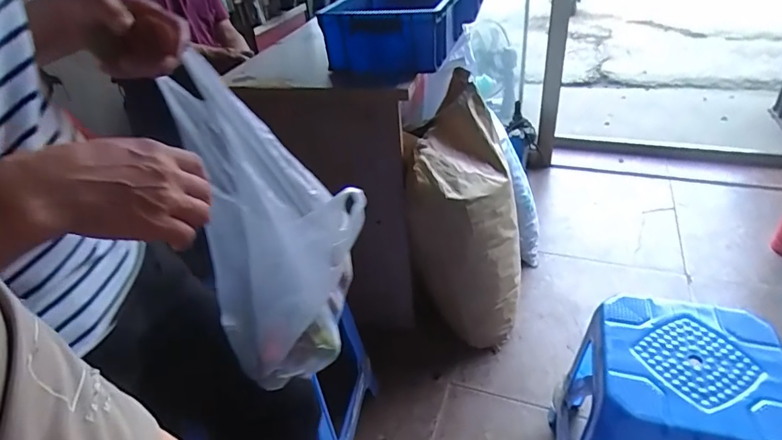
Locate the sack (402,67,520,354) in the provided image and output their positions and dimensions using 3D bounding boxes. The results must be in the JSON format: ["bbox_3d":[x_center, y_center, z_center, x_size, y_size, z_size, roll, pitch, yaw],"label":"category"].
[{"bbox_3d":[0.222,-0.016,1.307,0.269,0.615,0.376,7,37,18],"label":"sack"}]

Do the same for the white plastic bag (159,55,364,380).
[{"bbox_3d":[-0.130,0.012,0.546,0.171,0.354,0.110,-17,10,-15],"label":"white plastic bag"}]

